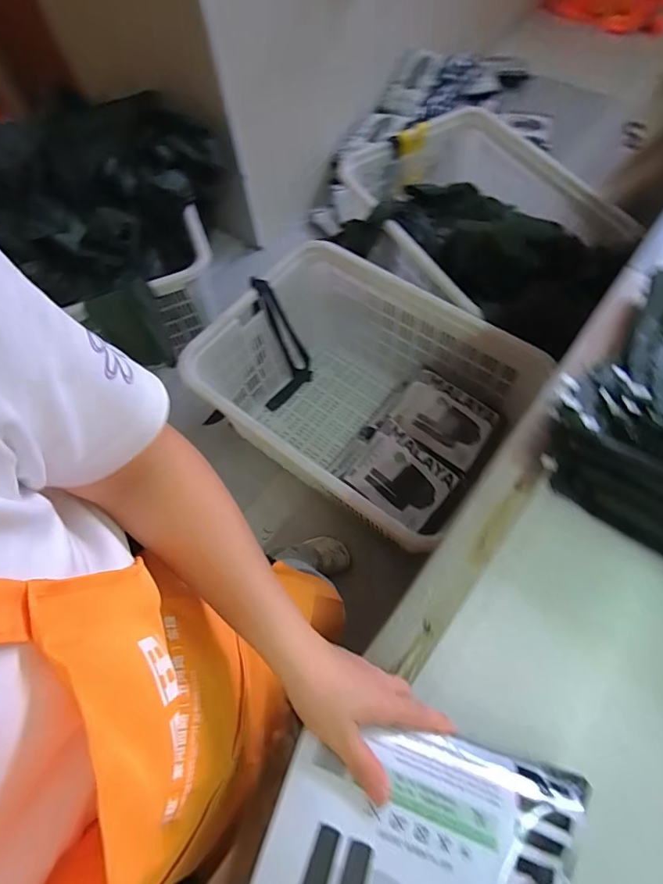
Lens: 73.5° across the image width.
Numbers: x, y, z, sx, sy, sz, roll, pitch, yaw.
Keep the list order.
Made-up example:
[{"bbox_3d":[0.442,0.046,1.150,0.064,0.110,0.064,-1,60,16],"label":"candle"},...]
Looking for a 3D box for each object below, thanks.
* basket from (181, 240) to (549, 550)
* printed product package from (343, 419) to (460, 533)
[{"bbox_3d":[0.028,-0.166,1.295,0.739,0.405,0.520,29,67,15],"label":"basket"},{"bbox_3d":[0.190,0.088,1.168,0.243,0.046,0.207,32,68,16],"label":"printed product package"}]

